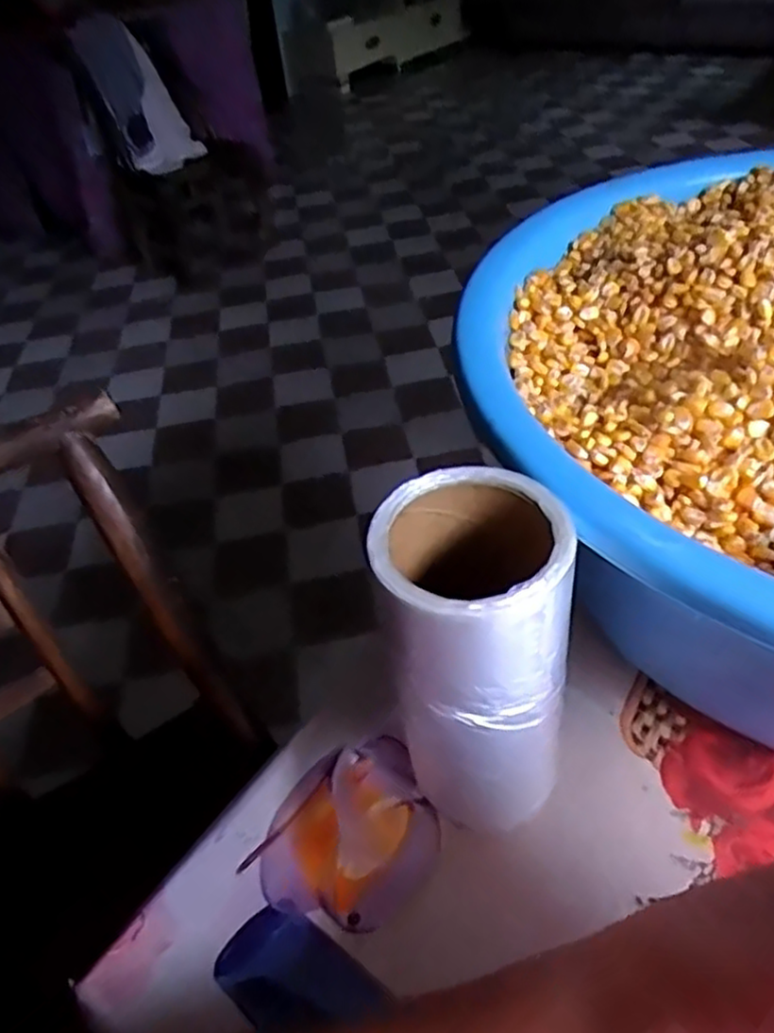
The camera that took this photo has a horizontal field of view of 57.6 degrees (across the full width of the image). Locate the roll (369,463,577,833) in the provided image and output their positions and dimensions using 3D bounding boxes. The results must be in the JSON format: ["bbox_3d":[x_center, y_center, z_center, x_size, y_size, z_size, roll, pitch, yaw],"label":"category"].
[{"bbox_3d":[0.039,0.070,0.318,0.069,0.173,0.075,-4,43,4],"label":"roll"}]

